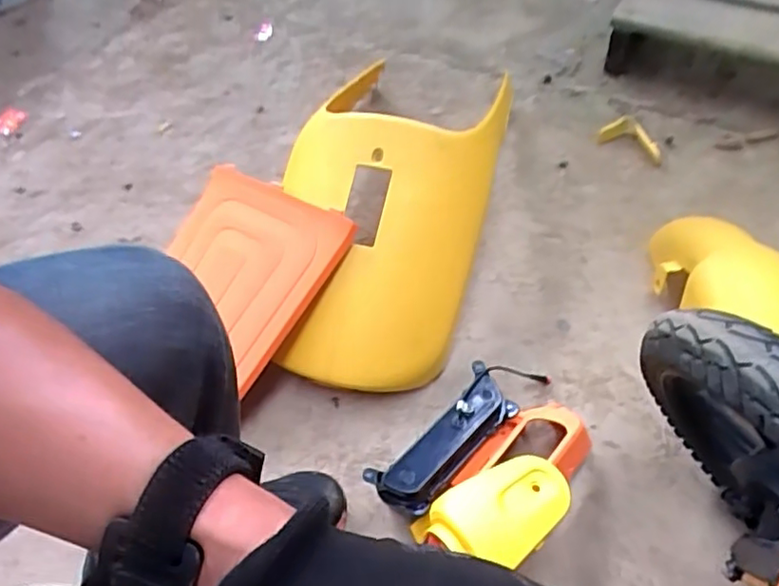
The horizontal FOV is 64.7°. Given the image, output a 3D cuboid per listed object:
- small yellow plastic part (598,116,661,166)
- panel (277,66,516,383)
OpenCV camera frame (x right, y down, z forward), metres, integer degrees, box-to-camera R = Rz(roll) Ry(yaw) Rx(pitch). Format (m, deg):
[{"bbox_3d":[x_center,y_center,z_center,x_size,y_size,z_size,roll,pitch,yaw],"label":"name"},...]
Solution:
[{"bbox_3d":[0.424,-0.271,1.060,0.108,0.024,0.081,27,59,22],"label":"small yellow plastic part"},{"bbox_3d":[-0.017,-0.099,0.833,0.292,0.207,0.411,8,54,9],"label":"panel"}]

